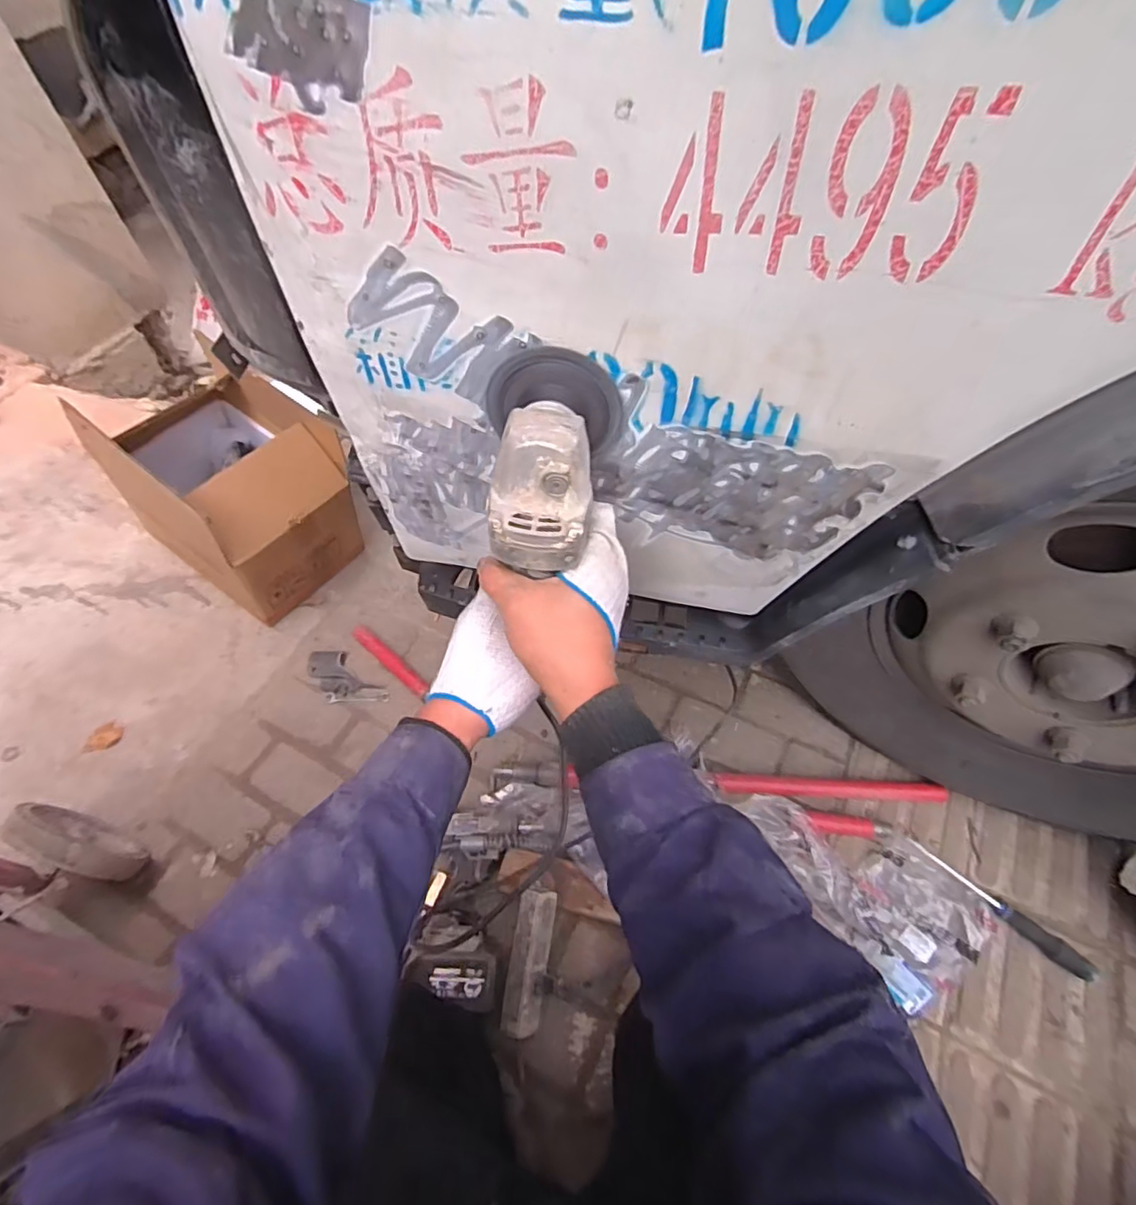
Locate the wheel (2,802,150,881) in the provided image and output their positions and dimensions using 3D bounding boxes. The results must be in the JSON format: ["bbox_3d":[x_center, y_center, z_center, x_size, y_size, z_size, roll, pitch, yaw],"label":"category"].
[{"bbox_3d":[-0.718,0.357,0.866,0.175,0.174,0.058,18,58,15],"label":"wheel"}]

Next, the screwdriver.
[{"bbox_3d":[0.614,0.428,0.837,0.031,0.030,0.247,-40,62,-22],"label":"screwdriver"}]

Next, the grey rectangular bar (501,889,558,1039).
[{"bbox_3d":[-0.052,0.479,0.782,0.048,0.034,0.167,7,71,8],"label":"grey rectangular bar"}]

